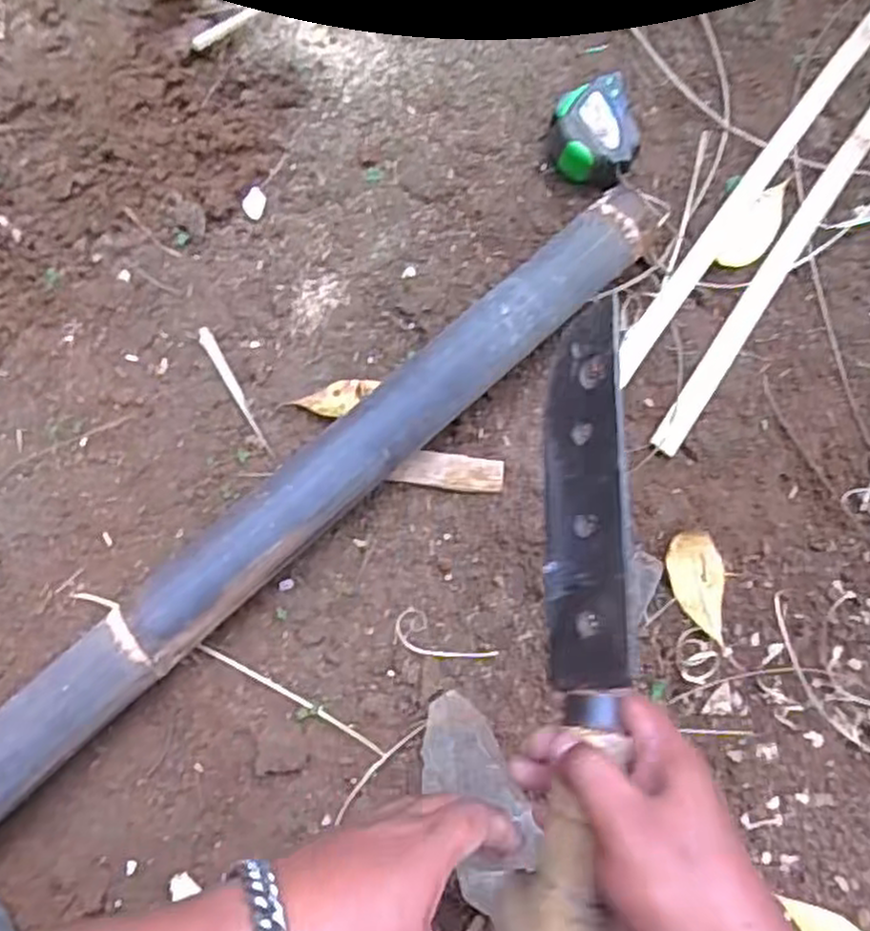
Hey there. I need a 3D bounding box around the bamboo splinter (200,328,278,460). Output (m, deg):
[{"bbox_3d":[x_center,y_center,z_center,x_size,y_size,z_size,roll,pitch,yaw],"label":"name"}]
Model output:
[{"bbox_3d":[-0.149,-0.056,0.573,0.010,0.007,0.111,-31,84,-7],"label":"bamboo splinter"}]

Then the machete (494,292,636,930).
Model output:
[{"bbox_3d":[0.082,0.091,0.403,0.036,0.075,0.369,13,73,-25],"label":"machete"}]

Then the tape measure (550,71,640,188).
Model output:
[{"bbox_3d":[0.128,-0.256,0.603,0.062,0.041,0.078,-24,83,-7],"label":"tape measure"}]

